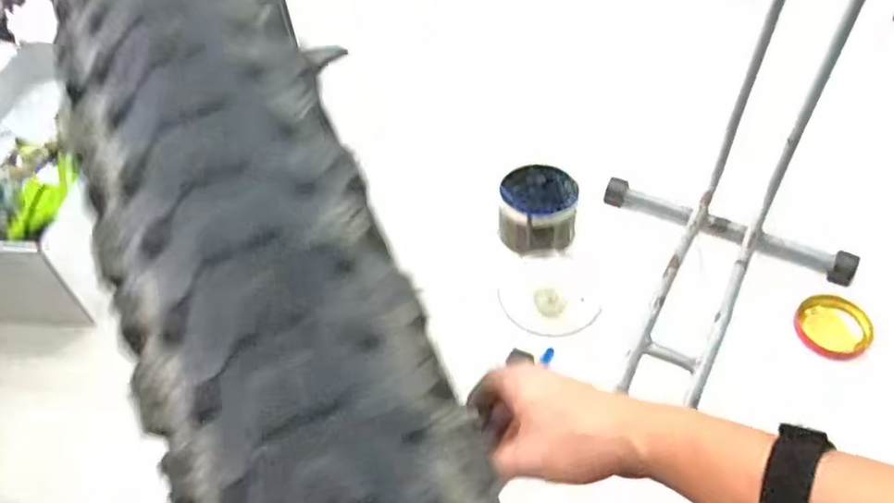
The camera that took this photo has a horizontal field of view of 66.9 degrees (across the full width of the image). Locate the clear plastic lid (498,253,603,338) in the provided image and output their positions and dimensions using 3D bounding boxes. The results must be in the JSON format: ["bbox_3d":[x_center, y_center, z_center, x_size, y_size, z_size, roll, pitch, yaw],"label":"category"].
[{"bbox_3d":[0.154,0.065,1.012,0.142,0.020,0.139,-1,50,2],"label":"clear plastic lid"}]

